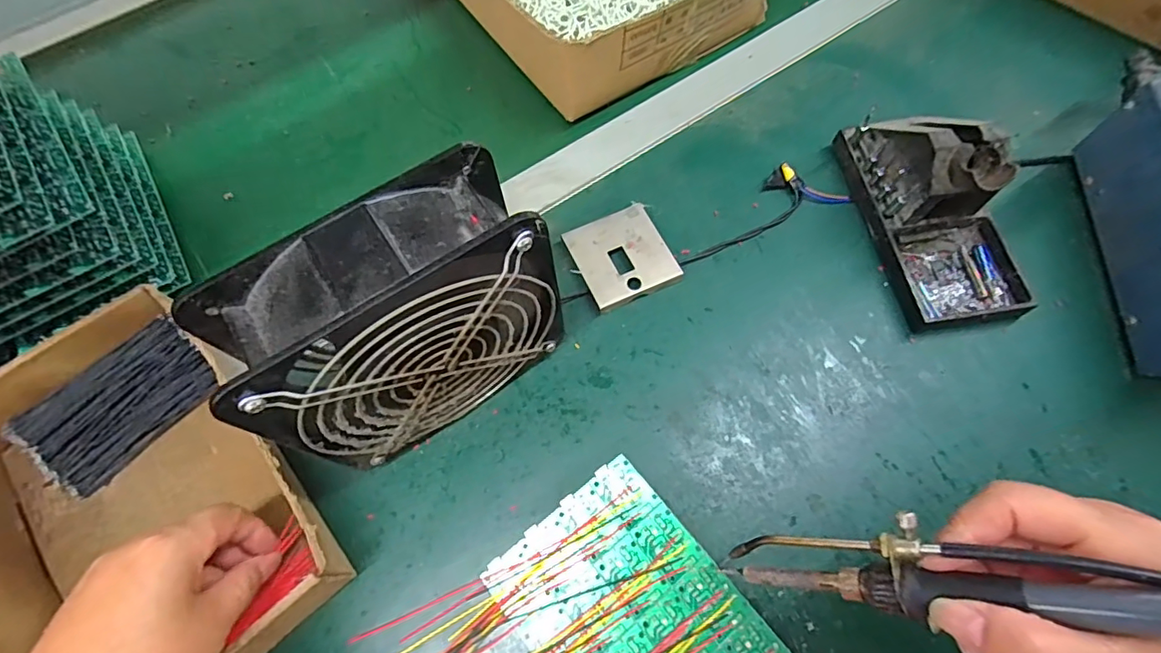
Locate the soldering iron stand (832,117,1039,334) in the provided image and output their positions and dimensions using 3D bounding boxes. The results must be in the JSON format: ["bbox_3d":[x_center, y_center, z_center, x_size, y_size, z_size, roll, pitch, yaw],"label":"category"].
[{"bbox_3d":[0.242,-0.084,0.349,0.078,0.069,0.159,-8,66,0],"label":"soldering iron stand"}]

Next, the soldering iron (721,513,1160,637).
[{"bbox_3d":[0.155,0.092,0.195,0.208,0.017,0.031,-11,60,38],"label":"soldering iron"}]

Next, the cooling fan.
[{"bbox_3d":[-0.084,0.004,0.282,0.143,0.152,0.060,-32,69,-10],"label":"cooling fan"}]

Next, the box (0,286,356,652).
[{"bbox_3d":[-0.254,0.097,0.306,0.155,0.046,0.229,-39,70,-13],"label":"box"}]

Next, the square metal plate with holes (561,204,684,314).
[{"bbox_3d":[0.029,-0.049,0.377,0.064,0.011,0.066,-23,67,-7],"label":"square metal plate with holes"}]

